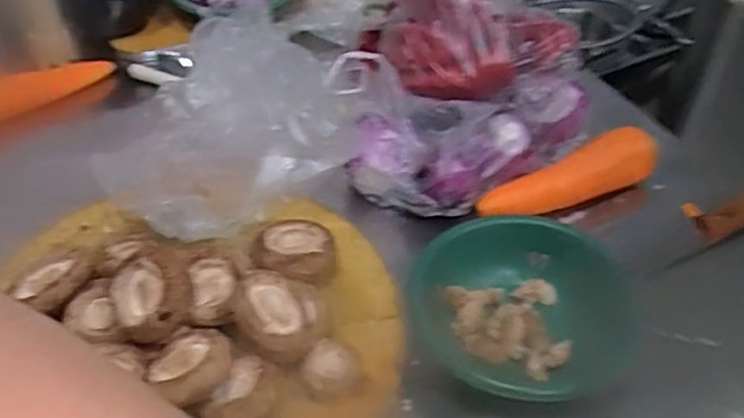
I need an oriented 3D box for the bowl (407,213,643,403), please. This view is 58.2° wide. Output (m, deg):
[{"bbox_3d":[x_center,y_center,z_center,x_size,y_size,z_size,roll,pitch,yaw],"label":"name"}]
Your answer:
[{"bbox_3d":[0.146,0.088,0.623,0.198,0.061,0.201,-26,50,-24],"label":"bowl"}]

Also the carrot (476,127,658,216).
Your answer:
[{"bbox_3d":[0.209,-0.040,0.733,0.212,0.047,0.055,-14,46,-14],"label":"carrot"}]

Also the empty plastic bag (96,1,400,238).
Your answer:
[{"bbox_3d":[-0.132,-0.085,0.656,0.258,0.106,0.231,14,46,14],"label":"empty plastic bag"}]

